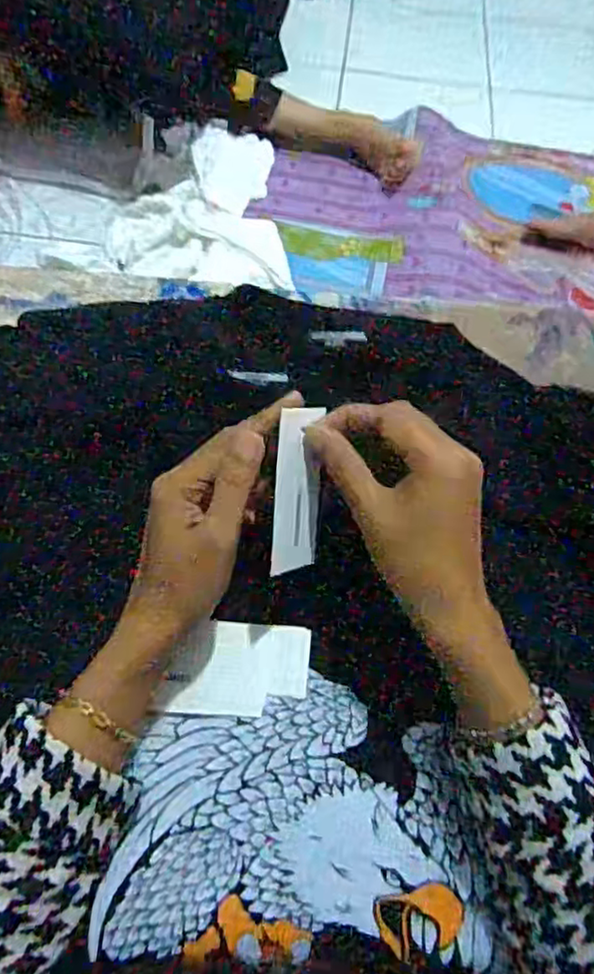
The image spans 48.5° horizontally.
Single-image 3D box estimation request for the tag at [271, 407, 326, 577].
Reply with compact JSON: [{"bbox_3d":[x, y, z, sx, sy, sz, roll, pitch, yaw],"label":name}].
[{"bbox_3d":[0.001,0.002,0.359,0.004,0.089,0.036,13,14,41],"label":"tag"}]

